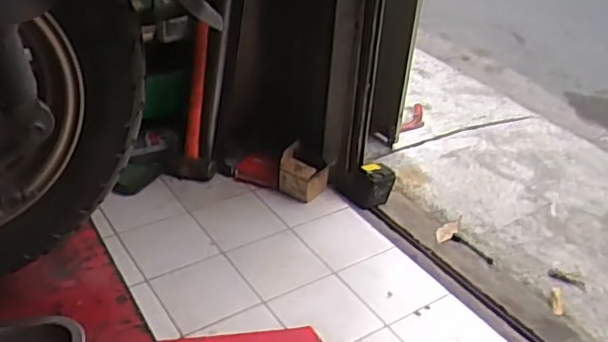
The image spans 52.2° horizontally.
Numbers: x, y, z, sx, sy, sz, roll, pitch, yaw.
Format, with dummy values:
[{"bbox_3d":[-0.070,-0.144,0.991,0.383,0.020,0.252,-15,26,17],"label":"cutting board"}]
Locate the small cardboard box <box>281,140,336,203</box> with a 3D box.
[{"bbox_3d":[-0.003,0.005,1.799,0.134,0.123,0.110,25,38,28],"label":"small cardboard box"}]

